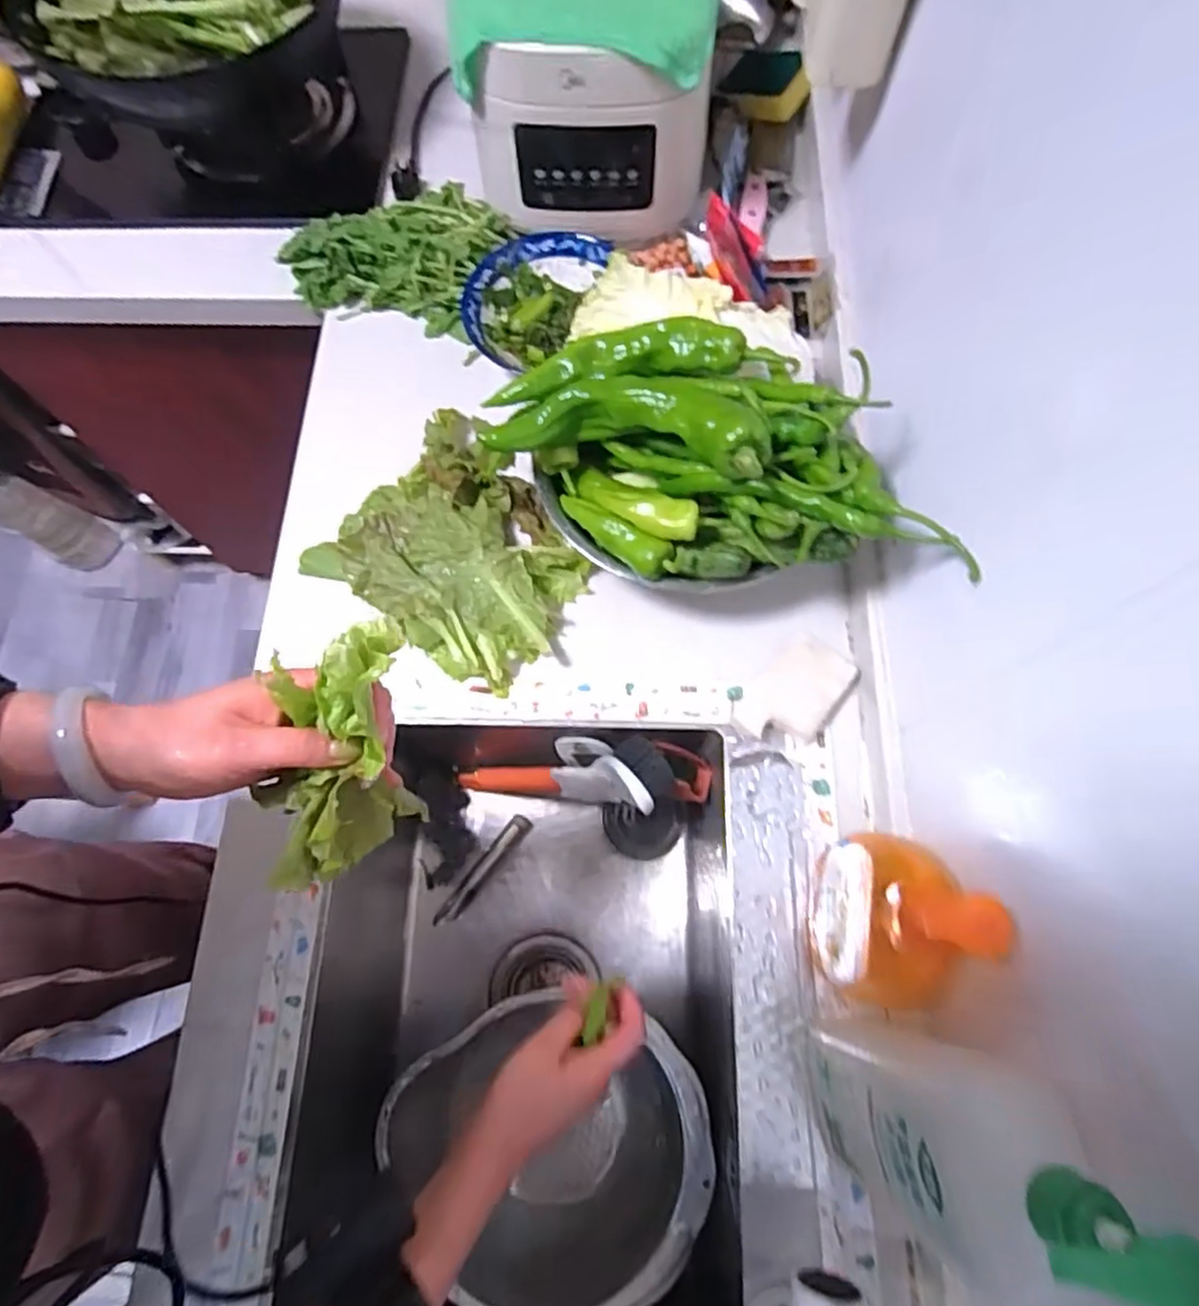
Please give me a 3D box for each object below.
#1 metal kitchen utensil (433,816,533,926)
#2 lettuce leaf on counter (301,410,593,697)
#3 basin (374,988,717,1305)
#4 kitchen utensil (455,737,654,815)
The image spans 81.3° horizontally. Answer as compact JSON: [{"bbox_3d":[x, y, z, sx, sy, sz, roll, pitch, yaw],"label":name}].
[{"bbox_3d":[-0.120,0.223,0.717,0.021,0.023,0.134,37,75,12],"label":"metal kitchen utensil"},{"bbox_3d":[-0.120,-0.096,0.617,0.230,0.048,0.203,39,76,13],"label":"lettuce leaf on counter"},{"bbox_3d":[-0.025,0.400,0.583,0.217,0.139,0.230,0,71,1],"label":"basin"},{"bbox_3d":[-0.046,0.114,0.654,0.234,0.053,0.054,-9,65,41],"label":"kitchen utensil"}]

